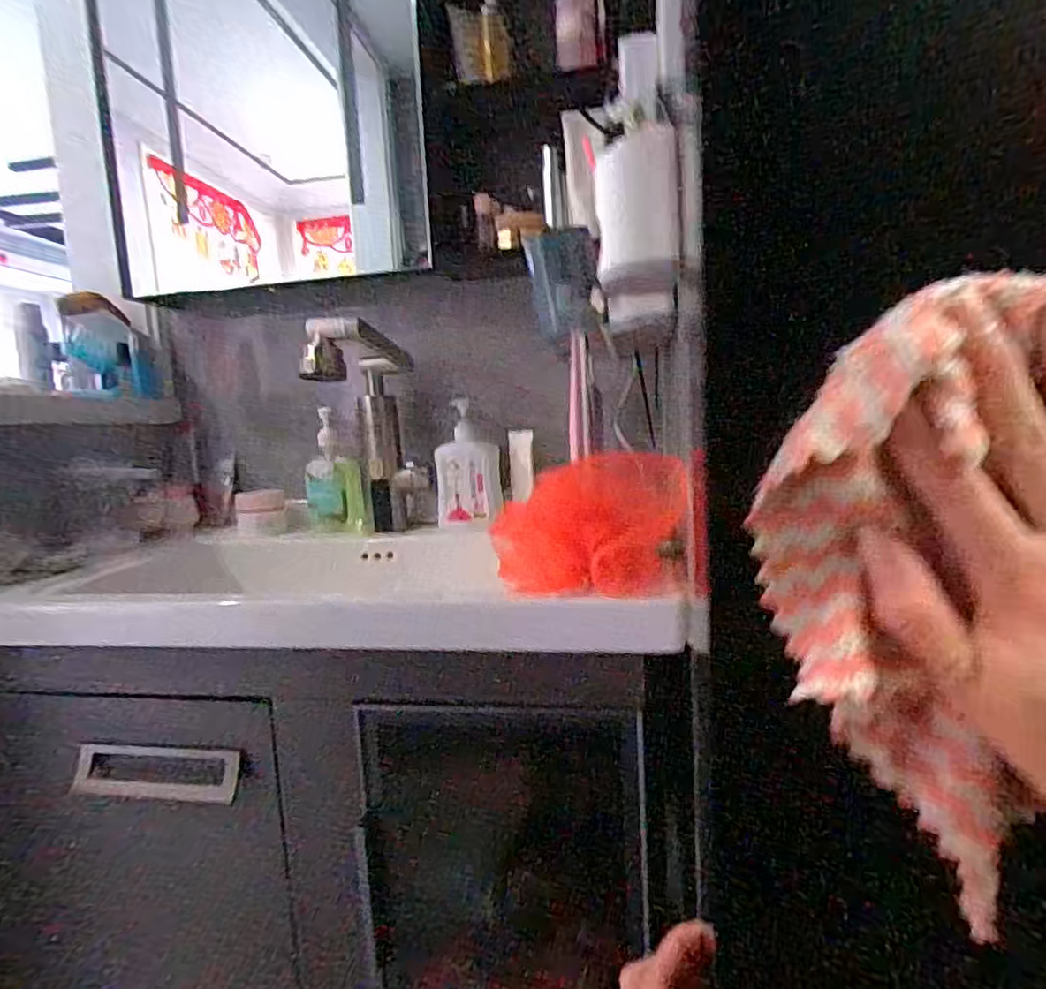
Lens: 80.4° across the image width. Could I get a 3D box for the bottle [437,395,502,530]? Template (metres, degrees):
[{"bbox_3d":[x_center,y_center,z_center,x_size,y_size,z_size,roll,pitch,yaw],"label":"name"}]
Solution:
[{"bbox_3d":[-0.082,-0.031,0.923,0.096,0.156,0.054,-4,7,-4],"label":"bottle"}]

